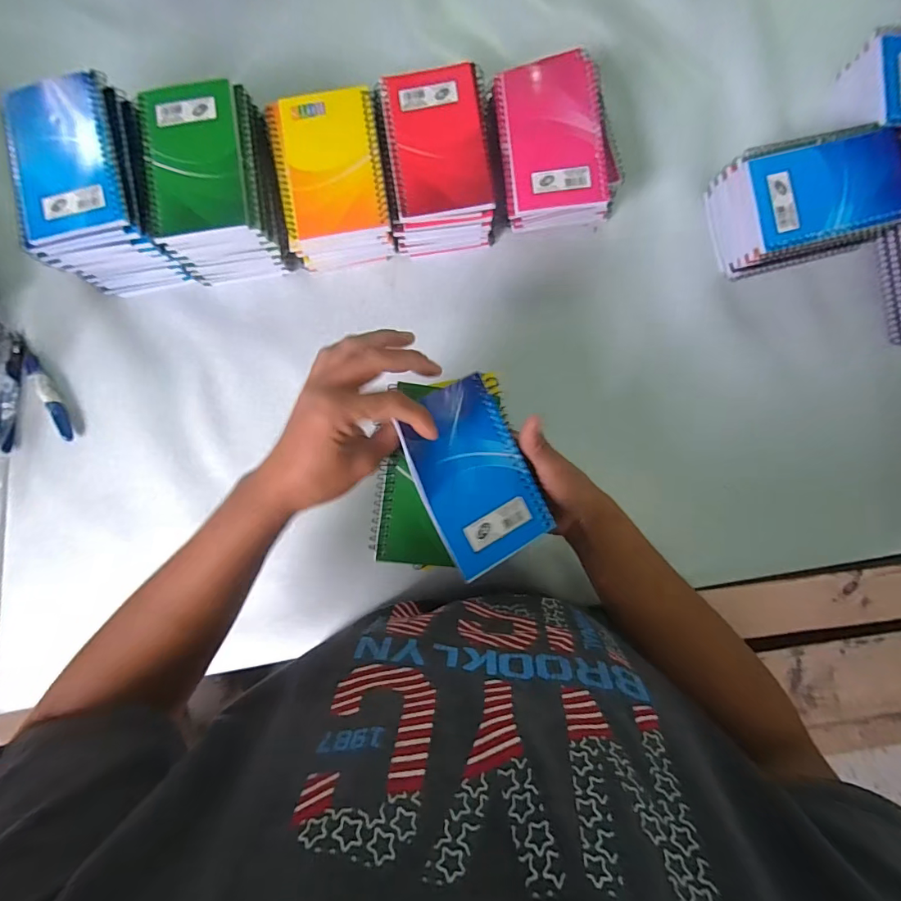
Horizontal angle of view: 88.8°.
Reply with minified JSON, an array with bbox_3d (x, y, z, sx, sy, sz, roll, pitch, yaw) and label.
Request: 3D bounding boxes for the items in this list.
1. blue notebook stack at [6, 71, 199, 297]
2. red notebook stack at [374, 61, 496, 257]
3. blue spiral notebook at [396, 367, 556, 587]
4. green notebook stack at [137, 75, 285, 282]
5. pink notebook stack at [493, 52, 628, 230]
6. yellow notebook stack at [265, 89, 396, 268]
[{"bbox_3d":[-0.305,-0.231,0.417,0.099,0.107,0.136,-8,87,1],"label":"blue notebook stack"},{"bbox_3d":[-0.013,-0.266,0.434,0.093,0.069,0.133,-8,87,1],"label":"red notebook stack"},{"bbox_3d":[0.018,0.018,0.332,0.080,0.004,0.128,-27,95,-18],"label":"blue spiral notebook"},{"bbox_3d":[-0.209,-0.240,0.424,0.102,0.084,0.135,-7,87,1],"label":"green notebook stack"},{"bbox_3d":[0.101,-0.280,0.432,0.112,0.066,0.141,-7,87,1],"label":"pink notebook stack"},{"bbox_3d":[-0.107,-0.249,0.434,0.096,0.069,0.140,-7,87,1],"label":"yellow notebook stack"}]

